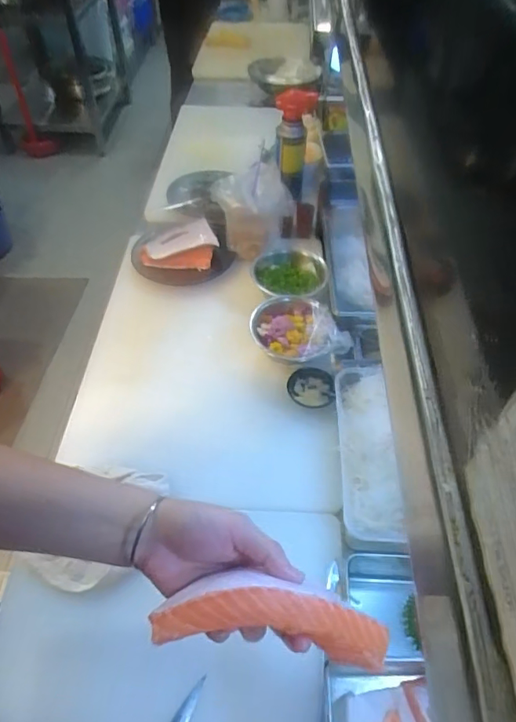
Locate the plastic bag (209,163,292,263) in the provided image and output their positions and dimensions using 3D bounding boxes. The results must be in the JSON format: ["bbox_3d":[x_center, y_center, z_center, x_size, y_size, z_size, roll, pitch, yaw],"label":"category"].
[{"bbox_3d":[-0.013,-0.272,0.940,0.132,0.127,0.102,-25,56,-21],"label":"plastic bag"}]

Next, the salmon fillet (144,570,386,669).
[{"bbox_3d":[0.017,0.192,0.375,0.180,0.050,0.045,16,48,-13],"label":"salmon fillet"}]

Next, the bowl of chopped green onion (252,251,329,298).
[{"bbox_3d":[0.053,-0.148,0.881,0.130,0.046,0.134,4,51,1],"label":"bowl of chopped green onion"}]

